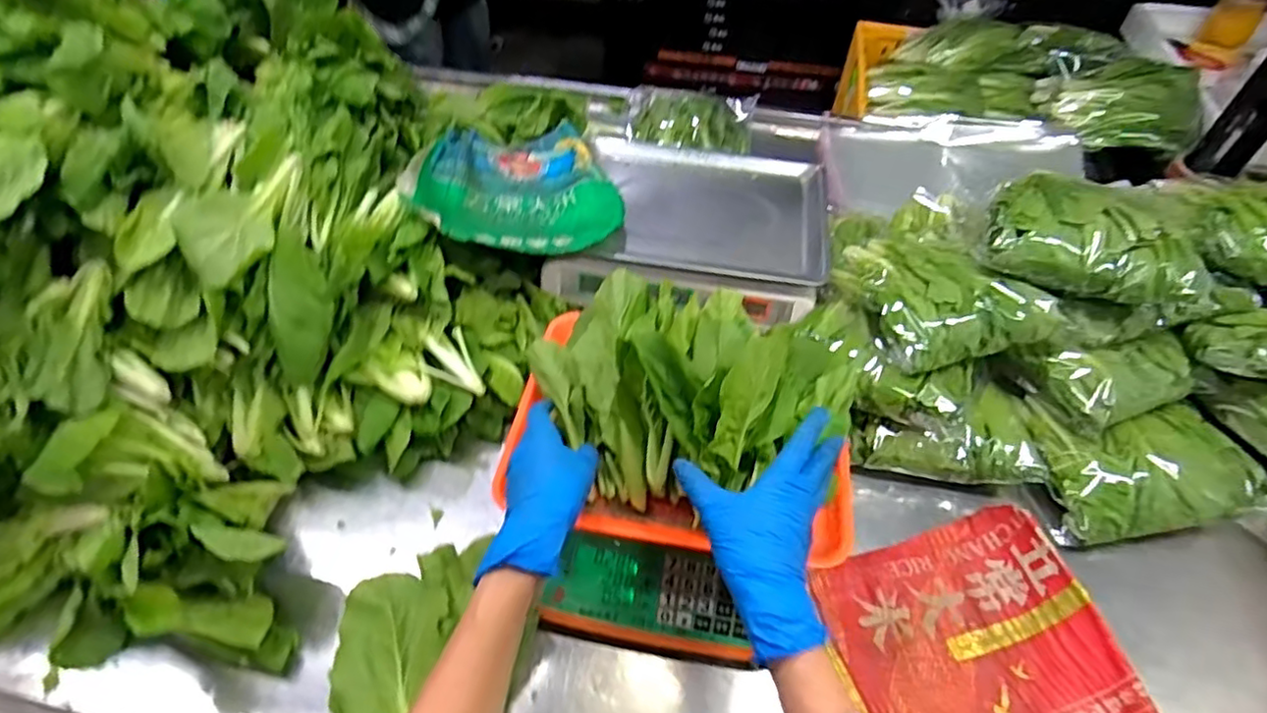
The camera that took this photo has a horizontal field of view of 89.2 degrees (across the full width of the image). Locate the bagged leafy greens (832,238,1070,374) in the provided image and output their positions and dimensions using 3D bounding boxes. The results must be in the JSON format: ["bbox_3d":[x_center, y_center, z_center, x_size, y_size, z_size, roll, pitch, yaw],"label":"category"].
[{"bbox_3d":[0.326,-0.076,0.679,0.184,0.059,0.180,-11,51,-10],"label":"bagged leafy greens"}]

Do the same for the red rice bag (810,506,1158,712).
[{"bbox_3d":[0.283,0.270,0.525,0.215,0.064,0.274,-9,51,-9],"label":"red rice bag"}]

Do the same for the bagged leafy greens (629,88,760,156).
[{"bbox_3d":[0.095,-0.379,1.041,0.212,0.058,0.202,1,50,-1],"label":"bagged leafy greens"}]

